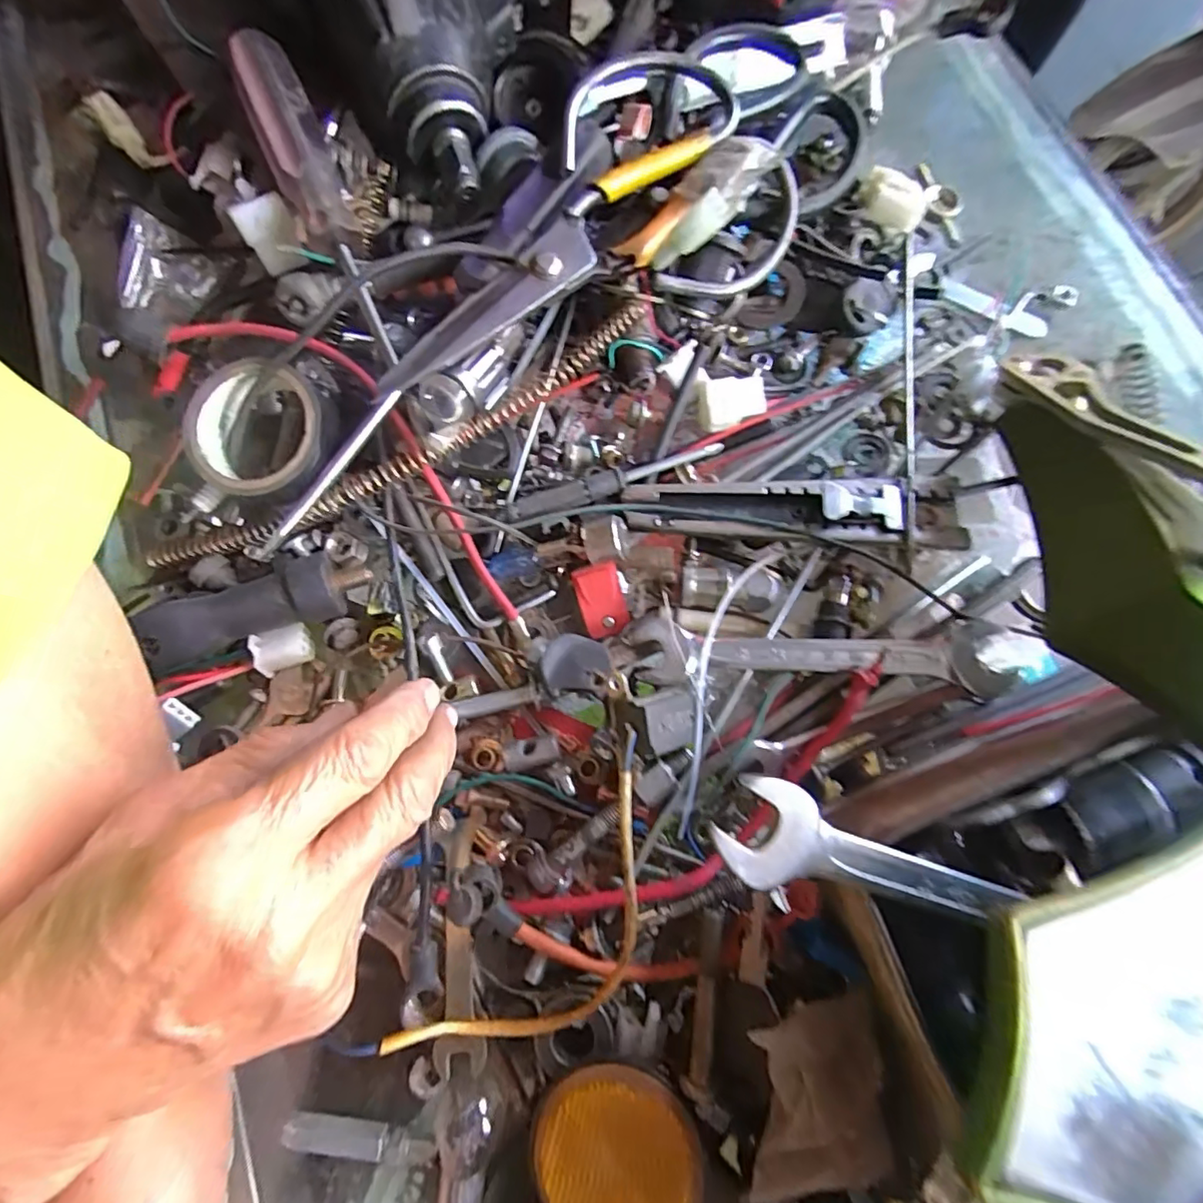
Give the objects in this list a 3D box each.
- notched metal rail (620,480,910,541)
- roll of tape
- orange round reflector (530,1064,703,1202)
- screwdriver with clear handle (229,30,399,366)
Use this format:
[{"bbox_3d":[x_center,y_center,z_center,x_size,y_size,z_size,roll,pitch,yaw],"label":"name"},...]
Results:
[{"bbox_3d":[0.069,-0.039,0.231,0.115,0.015,0.025,1,78,4],"label":"notched metal rail"},{"bbox_3d":[-0.140,-0.070,0.226,0.055,0.016,0.049,-45,89,0],"label":"roll of tape"},{"bbox_3d":[0.005,0.180,0.178,0.052,0.015,0.051,-1,78,3],"label":"orange round reflector"},{"bbox_3d":[-0.125,-0.176,0.243,0.026,0.025,0.140,-24,94,-7],"label":"screwdriver with clear handle"}]

